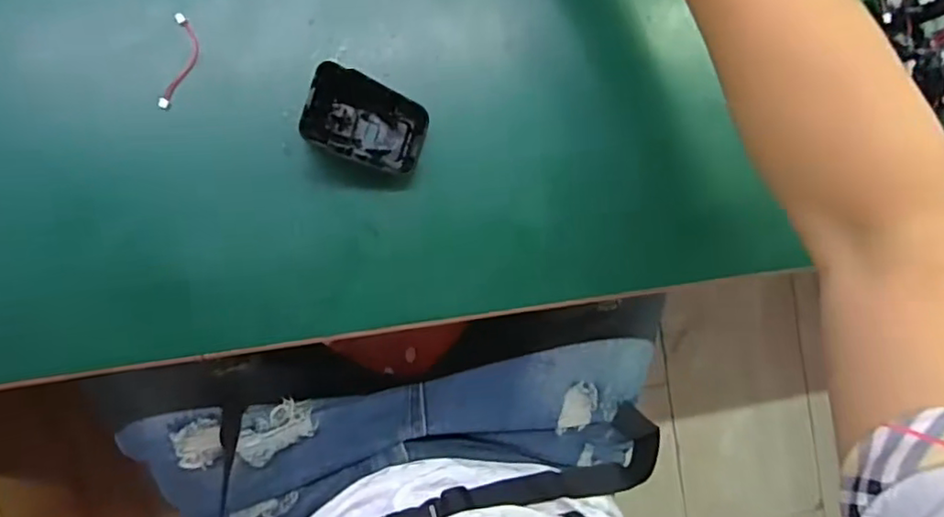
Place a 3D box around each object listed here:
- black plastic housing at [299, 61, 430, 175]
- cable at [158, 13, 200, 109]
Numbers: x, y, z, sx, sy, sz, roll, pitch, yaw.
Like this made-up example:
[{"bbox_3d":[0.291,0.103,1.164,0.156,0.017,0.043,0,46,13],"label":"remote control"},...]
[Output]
[{"bbox_3d":[-0.057,-0.075,0.329,0.062,0.040,0.042,14,86,-10],"label":"black plastic housing"},{"bbox_3d":[-0.161,-0.107,0.330,0.014,0.006,0.052,11,87,-9],"label":"cable"}]

